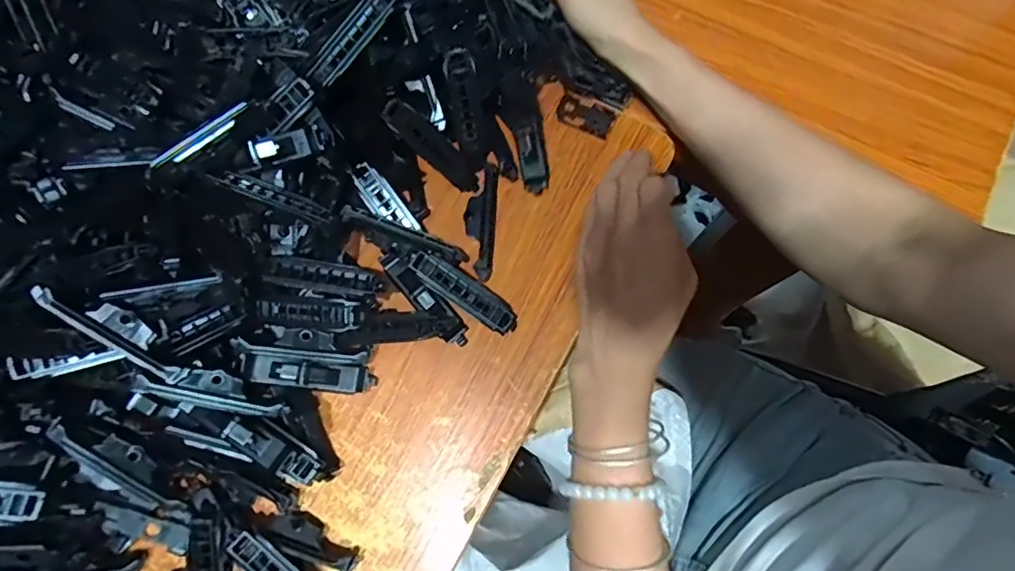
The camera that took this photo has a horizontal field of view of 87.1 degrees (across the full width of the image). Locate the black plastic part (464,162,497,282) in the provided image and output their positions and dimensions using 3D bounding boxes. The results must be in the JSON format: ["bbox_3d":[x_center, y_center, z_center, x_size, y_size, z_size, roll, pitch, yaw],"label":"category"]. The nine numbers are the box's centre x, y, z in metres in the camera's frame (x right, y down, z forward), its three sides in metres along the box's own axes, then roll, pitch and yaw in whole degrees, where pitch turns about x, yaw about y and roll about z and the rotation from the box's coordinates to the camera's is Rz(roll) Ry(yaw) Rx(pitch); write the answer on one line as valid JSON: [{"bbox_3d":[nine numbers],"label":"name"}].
[{"bbox_3d":[-0.018,-0.043,0.363,0.019,0.015,0.078,3,76,2],"label":"black plastic part"}]

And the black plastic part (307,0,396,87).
[{"bbox_3d":[-0.096,-0.153,0.329,0.069,0.008,0.021,-46,79,9],"label":"black plastic part"}]

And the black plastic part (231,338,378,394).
[{"bbox_3d":[-0.124,0.051,0.331,0.082,0.012,0.026,13,75,-17],"label":"black plastic part"}]

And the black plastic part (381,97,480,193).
[{"bbox_3d":[-0.049,-0.093,0.360,0.080,0.009,0.020,40,77,-32],"label":"black plastic part"}]

